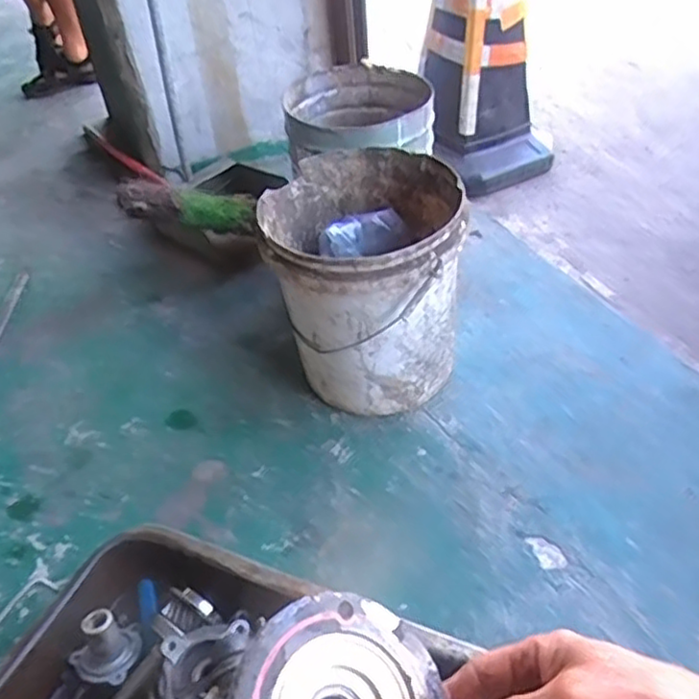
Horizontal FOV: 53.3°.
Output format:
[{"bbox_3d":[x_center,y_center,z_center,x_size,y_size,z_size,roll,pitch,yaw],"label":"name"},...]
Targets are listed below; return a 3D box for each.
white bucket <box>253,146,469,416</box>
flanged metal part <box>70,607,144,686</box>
[{"bbox_3d":[0.028,-0.091,1.088,0.272,0.326,0.288,-3,43,3],"label":"white bucket"},{"bbox_3d":[-0.279,0.351,0.818,0.058,0.068,0.076,7,45,13],"label":"flanged metal part"}]

